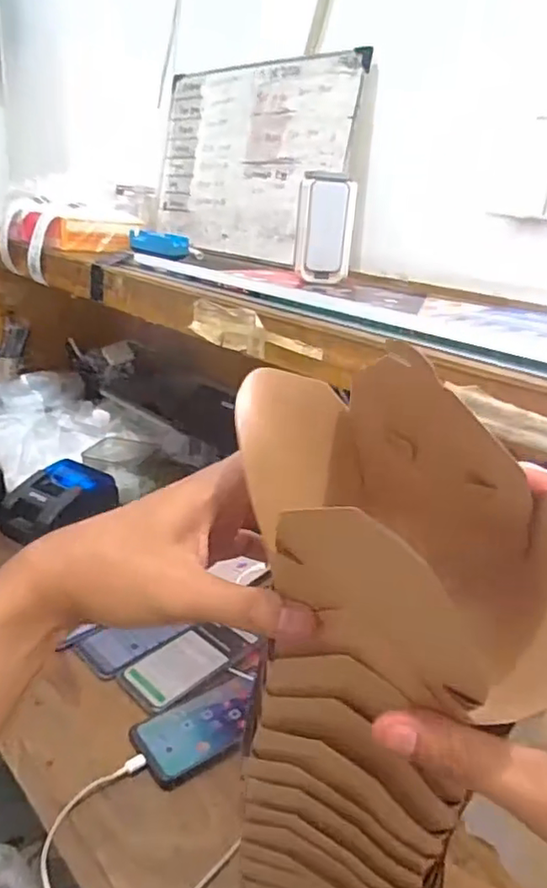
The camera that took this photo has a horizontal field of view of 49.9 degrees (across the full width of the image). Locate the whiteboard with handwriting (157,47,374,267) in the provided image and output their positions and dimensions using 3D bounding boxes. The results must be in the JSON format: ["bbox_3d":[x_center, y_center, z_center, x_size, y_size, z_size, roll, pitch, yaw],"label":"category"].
[{"bbox_3d":[-0.074,-0.622,1.301,0.027,0.387,0.581,-4,22,-46],"label":"whiteboard with handwriting"}]

